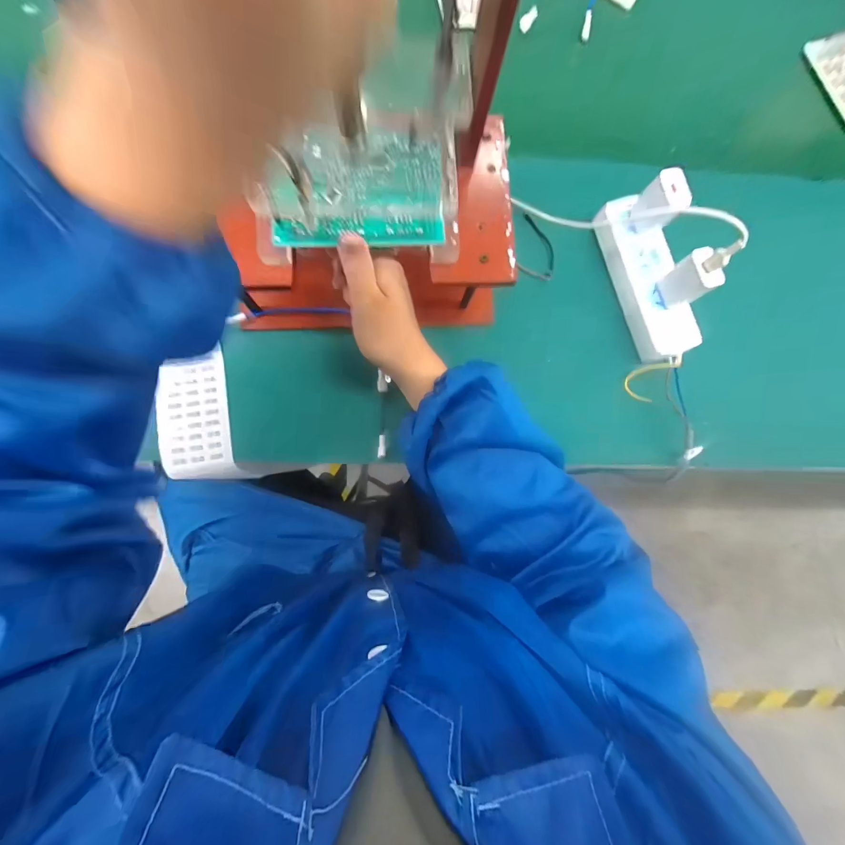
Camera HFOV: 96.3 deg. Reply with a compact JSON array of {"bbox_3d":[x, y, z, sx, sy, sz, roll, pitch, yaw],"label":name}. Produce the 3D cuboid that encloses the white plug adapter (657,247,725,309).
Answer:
[{"bbox_3d":[0.254,-0.136,0.364,0.019,0.055,0.037,-18,83,-7],"label":"white plug adapter"}]

